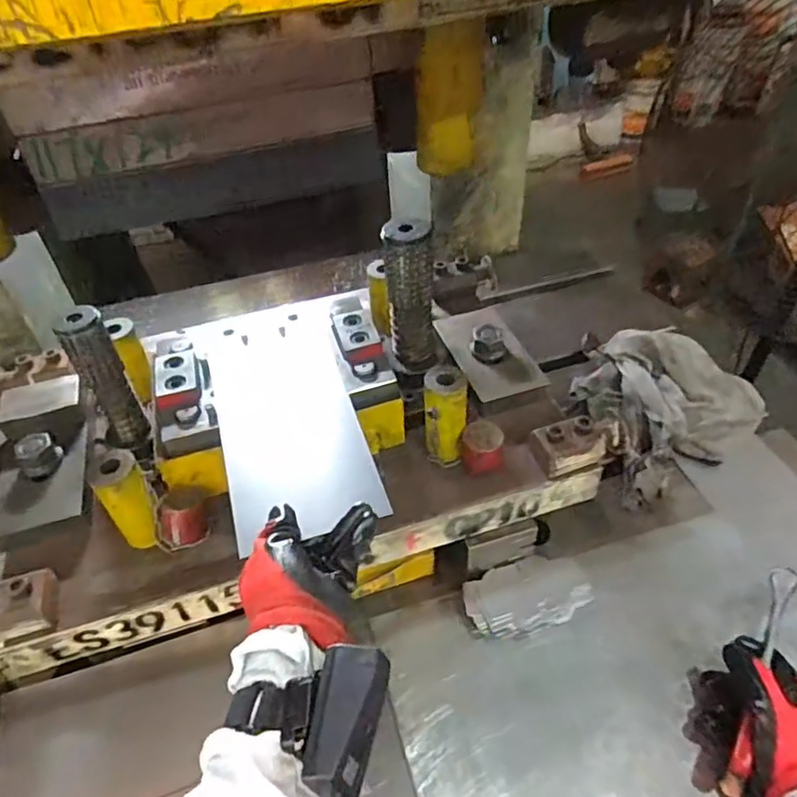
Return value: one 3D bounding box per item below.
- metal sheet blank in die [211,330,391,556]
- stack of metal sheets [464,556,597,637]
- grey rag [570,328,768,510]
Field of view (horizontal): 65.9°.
[{"bbox_3d":[-0.100,0.022,0.560,0.121,0.009,0.245,-15,45,-9],"label":"metal sheet blank in die"},{"bbox_3d":[0.132,0.204,0.630,0.124,0.029,0.068,-13,44,-8],"label":"stack of metal sheets"},{"bbox_3d":[0.325,-0.005,0.802,0.249,0.076,0.222,-25,47,-20],"label":"grey rag"}]

